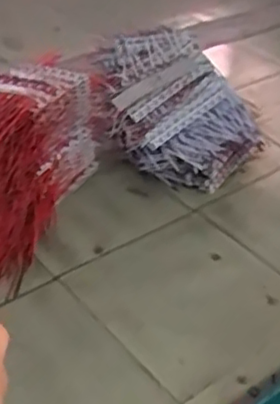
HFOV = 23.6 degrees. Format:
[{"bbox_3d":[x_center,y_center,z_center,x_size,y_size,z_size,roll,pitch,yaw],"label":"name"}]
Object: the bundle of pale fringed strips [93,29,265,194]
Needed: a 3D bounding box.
[{"bbox_3d":[0.090,-0.224,1.679,0.306,0.285,0.334,-16,40,-25],"label":"bundle of pale fringed strips"}]

